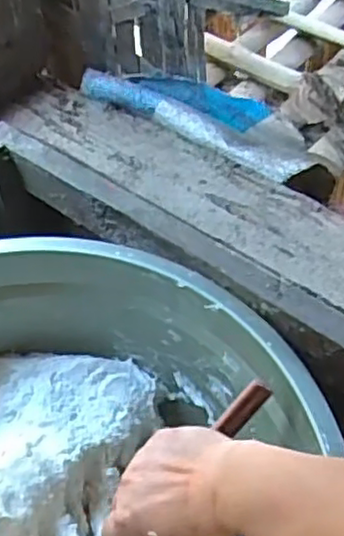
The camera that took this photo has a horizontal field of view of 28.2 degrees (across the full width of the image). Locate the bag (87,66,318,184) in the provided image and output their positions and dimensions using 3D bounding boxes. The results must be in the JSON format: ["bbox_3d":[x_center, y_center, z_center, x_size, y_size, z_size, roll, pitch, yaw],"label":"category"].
[{"bbox_3d":[0.024,-0.166,0.716,0.276,0.049,0.059,25,56,22],"label":"bag"}]

